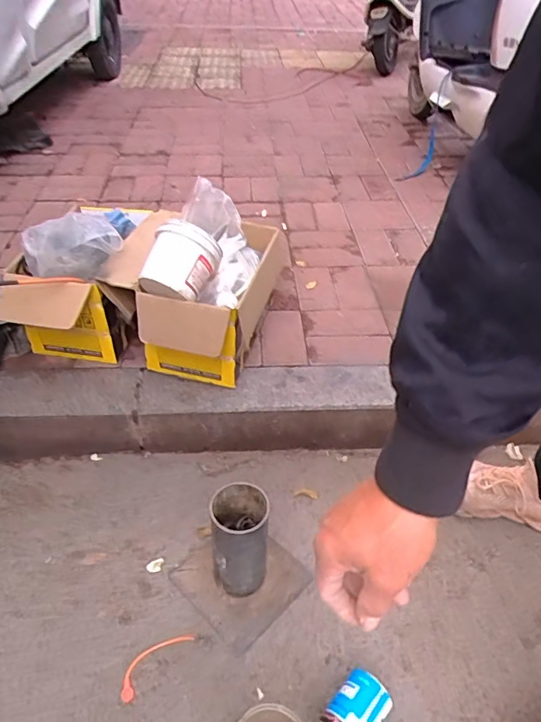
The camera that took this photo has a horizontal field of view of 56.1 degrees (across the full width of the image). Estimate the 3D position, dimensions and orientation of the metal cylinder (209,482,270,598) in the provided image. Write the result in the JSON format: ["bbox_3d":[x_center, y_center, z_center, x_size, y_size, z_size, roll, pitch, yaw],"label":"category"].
[{"bbox_3d":[-0.046,0.290,0.808,0.082,0.195,0.093,0,40,-3],"label":"metal cylinder"}]

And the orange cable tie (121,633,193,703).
[{"bbox_3d":[-0.176,0.447,0.763,0.039,0.010,0.124,32,48,33],"label":"orange cable tie"}]

